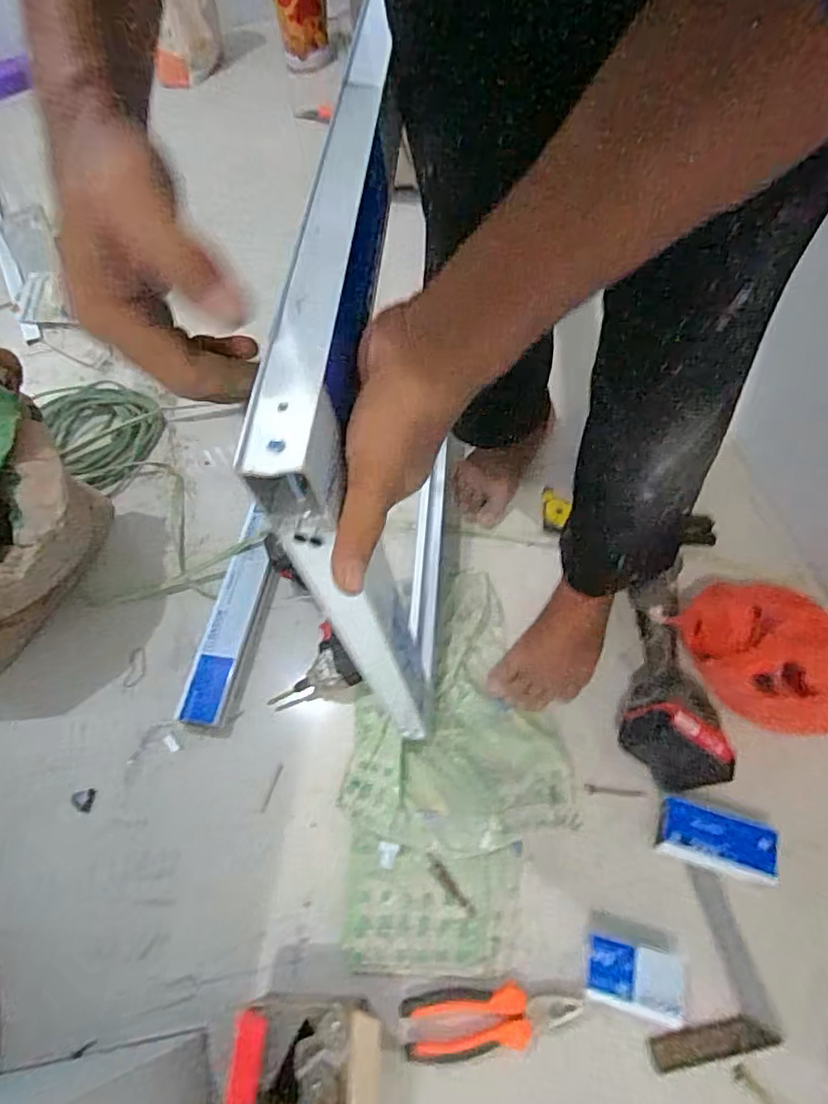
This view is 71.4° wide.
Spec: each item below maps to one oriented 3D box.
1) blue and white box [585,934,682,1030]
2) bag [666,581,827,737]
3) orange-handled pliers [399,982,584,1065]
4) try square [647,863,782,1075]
[{"bbox_3d":[0.227,0.440,0.596,0.090,0.028,0.061,13,61,11],"label":"blue and white box"},{"bbox_3d":[0.432,0.113,0.707,0.189,0.186,0.132,40,69,23],"label":"bag"},{"bbox_3d":[0.079,0.487,0.598,0.179,0.018,0.059,-7,59,0],"label":"orange-handled pliers"},{"bbox_3d":[0.294,0.436,0.612,0.120,0.028,0.169,-6,59,0],"label":"try square"}]

